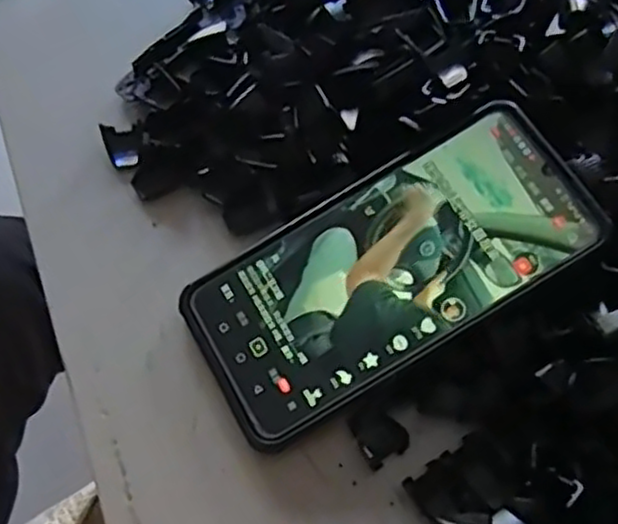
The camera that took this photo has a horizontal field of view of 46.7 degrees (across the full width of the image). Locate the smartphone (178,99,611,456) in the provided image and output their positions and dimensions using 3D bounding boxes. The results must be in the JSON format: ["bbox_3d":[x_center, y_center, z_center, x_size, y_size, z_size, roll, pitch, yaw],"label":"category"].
[{"bbox_3d":[0.034,0.002,0.298,0.169,0.006,0.078,-32,70,-2],"label":"smartphone"}]

